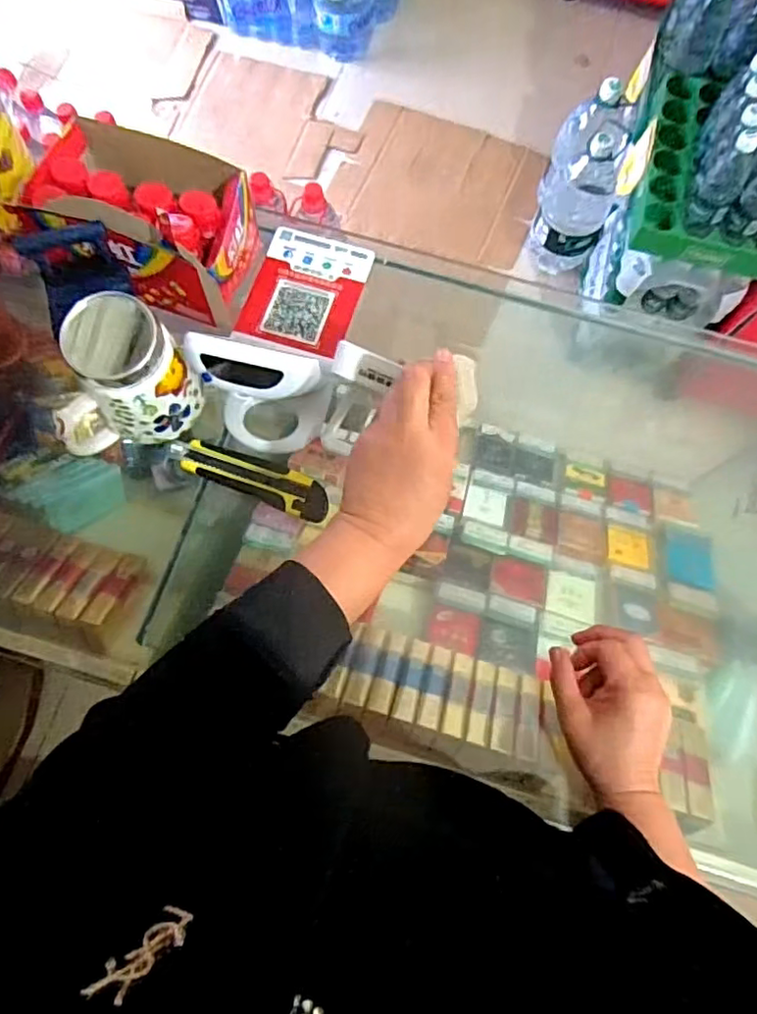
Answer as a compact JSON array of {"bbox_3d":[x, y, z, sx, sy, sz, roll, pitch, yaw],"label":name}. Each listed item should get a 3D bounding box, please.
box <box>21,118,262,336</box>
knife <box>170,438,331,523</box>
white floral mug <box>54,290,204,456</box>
[{"bbox_3d":[-0.218,-0.272,0.573,0.186,0.118,0.131,18,73,3],"label":"box"},{"bbox_3d":[-0.117,-0.028,0.564,0.152,0.022,0.038,21,73,5],"label":"knife"},{"bbox_3d":[-0.215,-0.097,0.511,0.082,0.109,0.116,28,73,6],"label":"white floral mug"}]

